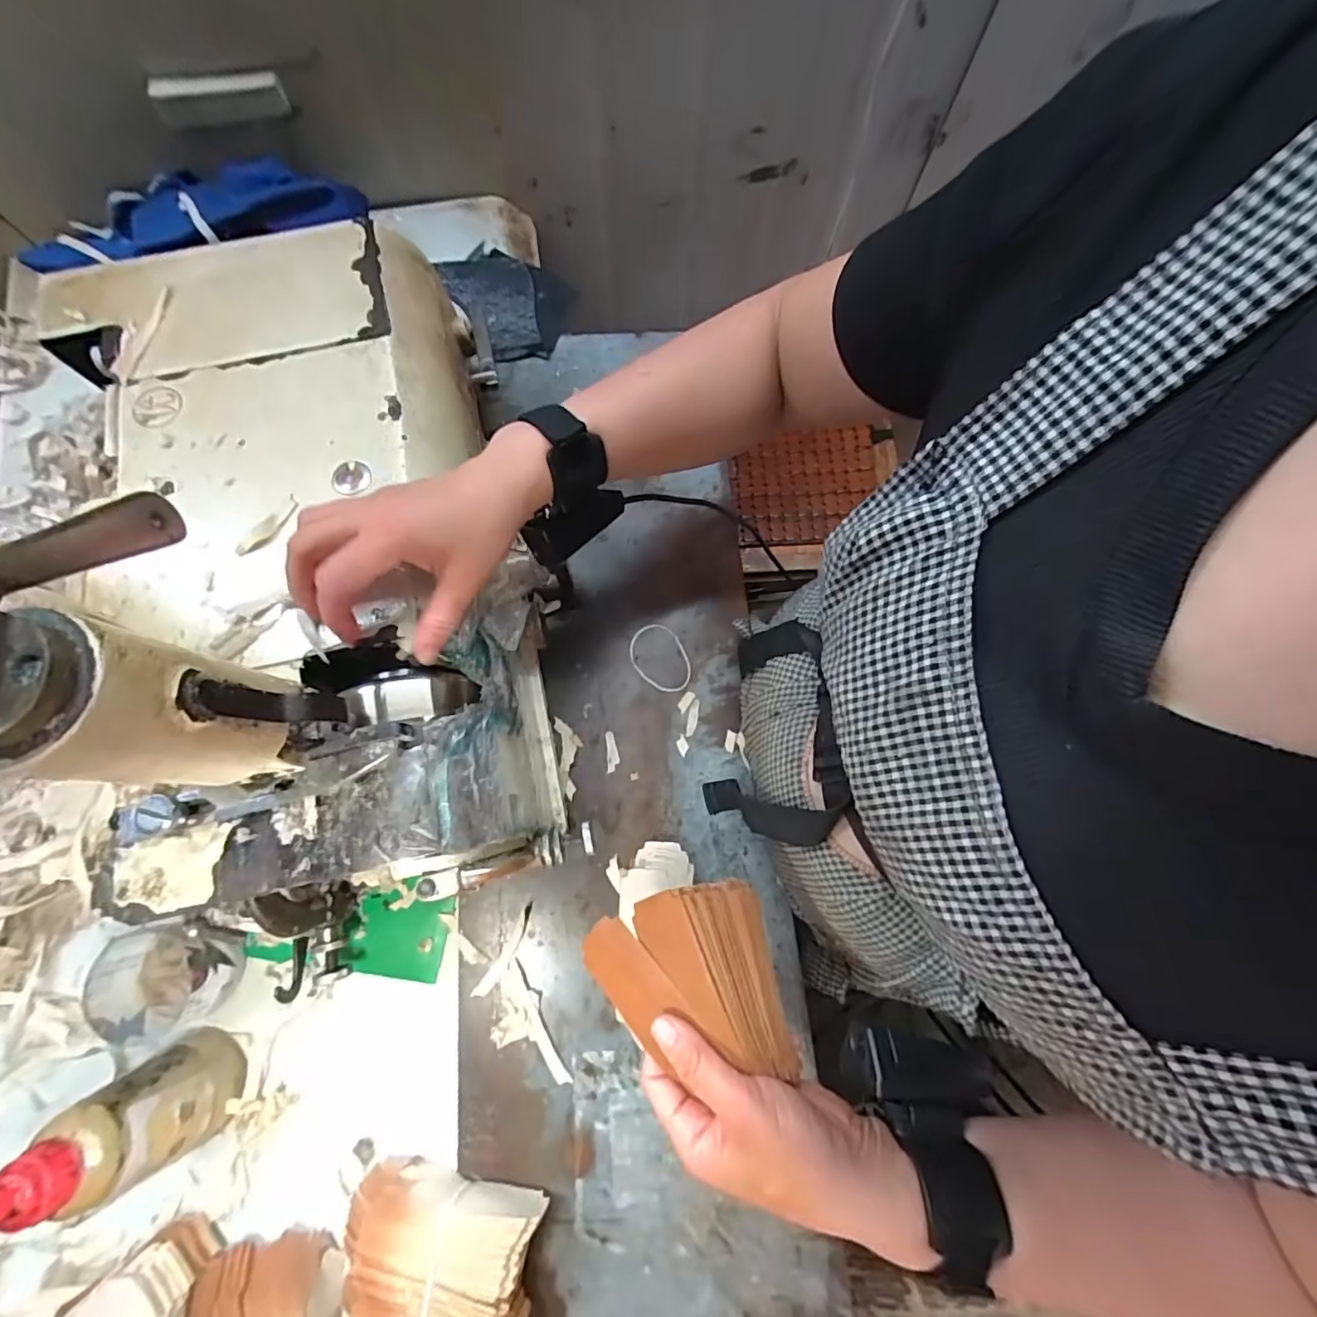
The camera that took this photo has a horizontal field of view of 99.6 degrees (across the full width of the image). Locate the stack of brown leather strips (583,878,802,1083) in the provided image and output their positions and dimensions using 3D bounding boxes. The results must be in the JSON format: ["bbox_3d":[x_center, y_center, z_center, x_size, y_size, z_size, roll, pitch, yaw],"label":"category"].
[{"bbox_3d":[0.014,0.174,0.300,0.098,0.032,0.090,-12,76,-4],"label":"stack of brown leather strips"}]

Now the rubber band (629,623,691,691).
[{"bbox_3d":[0.003,0.000,0.473,0.045,0.006,0.062,-39,80,-10],"label":"rubber band"}]

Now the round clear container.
[{"bbox_3d":[-0.334,0.219,0.382,0.079,0.042,0.071,-10,76,-4],"label":"round clear container"}]

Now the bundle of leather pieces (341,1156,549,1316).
[{"bbox_3d":[-0.135,0.369,0.347,0.116,0.049,0.069,12,76,2],"label":"bundle of leather pieces"}]

